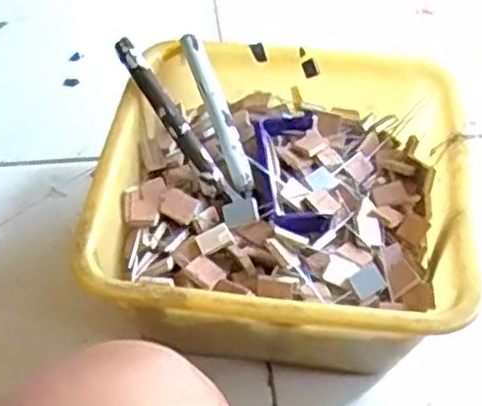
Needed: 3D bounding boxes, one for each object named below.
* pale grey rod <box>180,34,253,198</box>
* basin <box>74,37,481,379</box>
[{"bbox_3d":[-0.017,-0.071,0.618,0.019,0.016,0.152,-14,65,-14],"label":"pale grey rod"},{"bbox_3d":[0.032,0.005,0.610,0.258,0.123,0.265,6,49,4],"label":"basin"}]

